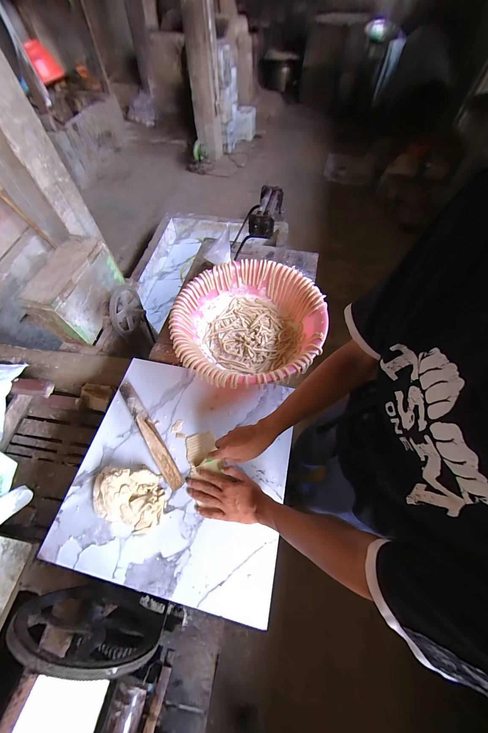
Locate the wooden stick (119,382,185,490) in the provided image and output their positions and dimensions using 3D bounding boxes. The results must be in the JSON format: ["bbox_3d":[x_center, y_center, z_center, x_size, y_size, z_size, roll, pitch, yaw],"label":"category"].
[{"bbox_3d":[-0.238,0.166,0.607,0.037,0.034,0.301,-32,65,-17],"label":"wooden stick"}]

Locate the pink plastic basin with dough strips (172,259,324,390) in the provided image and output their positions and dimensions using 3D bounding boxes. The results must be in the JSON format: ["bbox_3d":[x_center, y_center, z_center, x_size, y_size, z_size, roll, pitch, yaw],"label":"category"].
[{"bbox_3d":[0.013,-0.116,0.709,0.399,0.117,0.408,0,61,0],"label":"pink plastic basin with dough strips"}]

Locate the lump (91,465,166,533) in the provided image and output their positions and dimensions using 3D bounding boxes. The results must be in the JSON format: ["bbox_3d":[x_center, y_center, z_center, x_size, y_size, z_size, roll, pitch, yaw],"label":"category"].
[{"bbox_3d":[-0.260,0.292,0.537,0.160,0.052,0.124,5,61,3],"label":"lump"}]

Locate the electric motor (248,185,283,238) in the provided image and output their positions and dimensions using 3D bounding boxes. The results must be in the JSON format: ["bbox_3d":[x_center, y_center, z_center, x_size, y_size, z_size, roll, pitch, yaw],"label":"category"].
[{"bbox_3d":[0.067,-0.452,0.709,0.067,0.060,0.189,12,61,7],"label":"electric motor"}]

